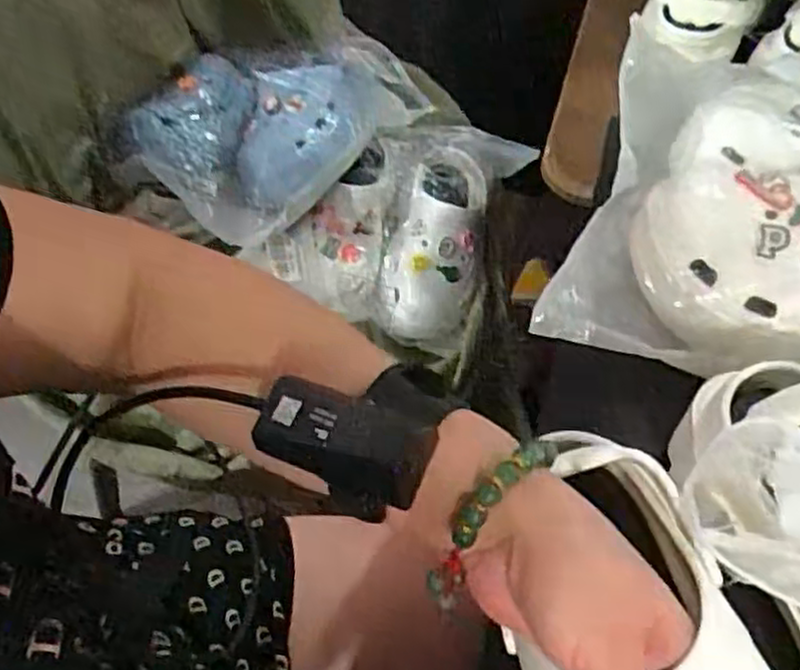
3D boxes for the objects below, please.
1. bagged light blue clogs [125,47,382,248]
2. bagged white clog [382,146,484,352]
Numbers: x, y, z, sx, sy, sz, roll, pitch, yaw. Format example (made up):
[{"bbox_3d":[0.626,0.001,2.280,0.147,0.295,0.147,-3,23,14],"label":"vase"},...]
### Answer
[{"bbox_3d":[-0.148,-0.237,0.856,0.220,0.080,0.258,37,62,18],"label":"bagged light blue clogs"},{"bbox_3d":[0.046,-0.112,0.892,0.111,0.085,0.241,9,83,1],"label":"bagged white clog"}]

